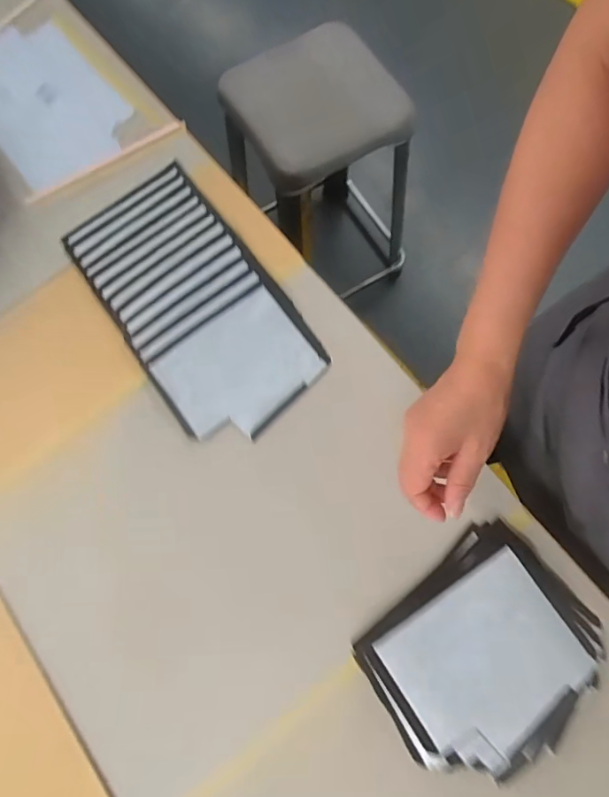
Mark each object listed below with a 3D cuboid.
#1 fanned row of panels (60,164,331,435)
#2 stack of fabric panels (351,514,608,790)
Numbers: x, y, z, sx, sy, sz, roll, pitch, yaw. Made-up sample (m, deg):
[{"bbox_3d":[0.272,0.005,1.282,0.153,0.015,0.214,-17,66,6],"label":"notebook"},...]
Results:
[{"bbox_3d":[-0.131,-0.111,0.559,0.163,0.018,0.328,-35,75,-9],"label":"fanned row of panels"},{"bbox_3d":[0.161,0.229,0.443,0.193,0.021,0.158,-41,76,-10],"label":"stack of fabric panels"}]

